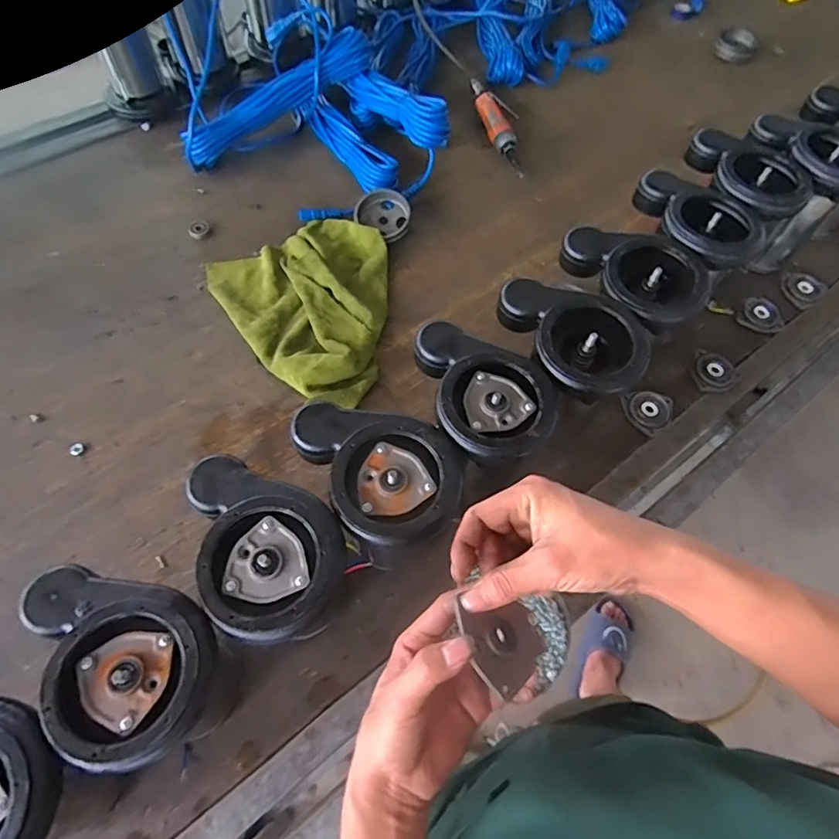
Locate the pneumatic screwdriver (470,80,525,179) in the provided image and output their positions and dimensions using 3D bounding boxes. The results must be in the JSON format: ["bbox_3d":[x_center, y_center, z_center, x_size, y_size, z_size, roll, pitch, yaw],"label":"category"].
[{"bbox_3d":[0.144,-0.543,0.977,0.052,0.032,0.275,-13,64,-9],"label":"pneumatic screwdriver"}]

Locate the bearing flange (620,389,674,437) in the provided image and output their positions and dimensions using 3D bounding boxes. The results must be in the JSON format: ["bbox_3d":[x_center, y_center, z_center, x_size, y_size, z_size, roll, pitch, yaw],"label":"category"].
[{"bbox_3d":[0.308,-0.014,0.719,0.065,0.014,0.062,1,63,-2],"label":"bearing flange"}]

